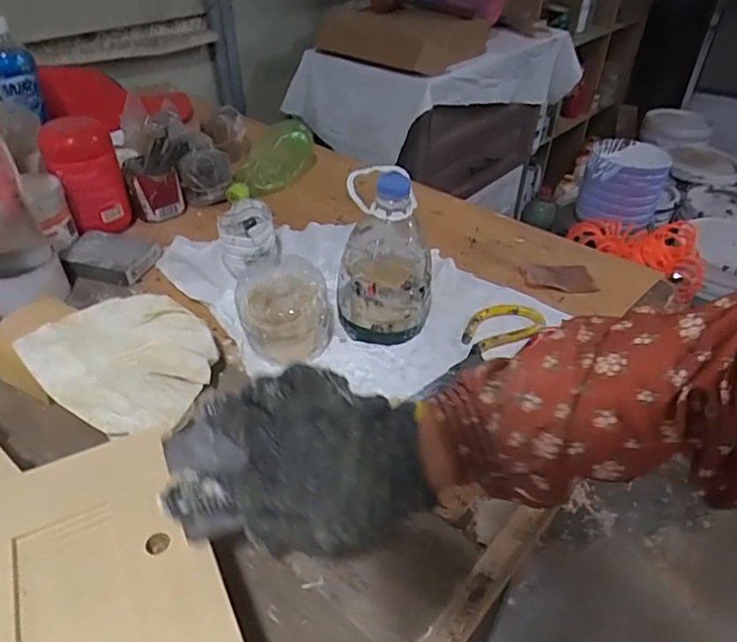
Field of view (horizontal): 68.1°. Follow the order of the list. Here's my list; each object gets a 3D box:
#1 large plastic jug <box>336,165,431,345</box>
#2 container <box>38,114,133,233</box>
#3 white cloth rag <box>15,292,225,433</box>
[{"bbox_3d":[0.020,-0.072,0.566,0.090,0.164,0.102,4,38,3],"label":"large plastic jug"},{"bbox_3d":[-0.362,-0.186,0.699,0.083,0.136,0.061,-14,40,-18],"label":"container"},{"bbox_3d":[-0.224,0.031,0.500,0.155,0.047,0.123,12,39,13],"label":"white cloth rag"}]

